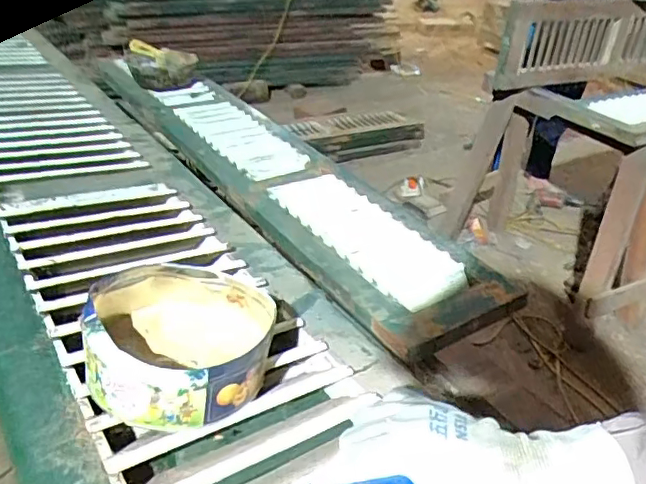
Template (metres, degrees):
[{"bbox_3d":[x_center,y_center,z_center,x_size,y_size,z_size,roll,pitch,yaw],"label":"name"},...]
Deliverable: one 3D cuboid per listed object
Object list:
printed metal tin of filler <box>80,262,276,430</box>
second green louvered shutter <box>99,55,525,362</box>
[{"bbox_3d":[-0.128,0.084,0.489,0.160,0.060,0.146,8,33,5],"label":"printed metal tin of filler"},{"bbox_3d":[-0.119,-0.181,1.319,0.280,0.066,1.245,-19,40,-32],"label":"second green louvered shutter"}]

